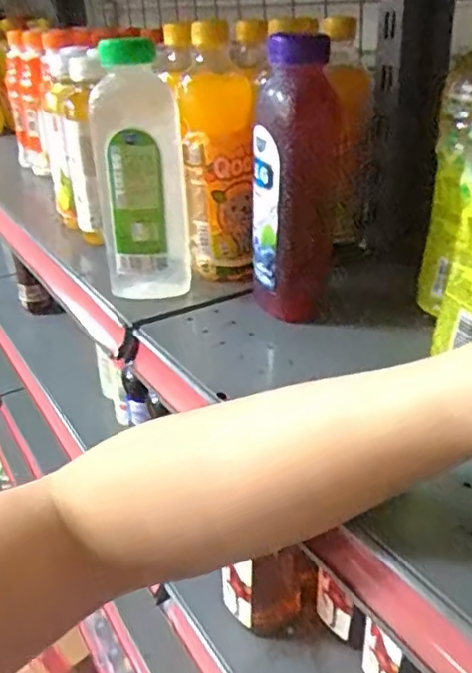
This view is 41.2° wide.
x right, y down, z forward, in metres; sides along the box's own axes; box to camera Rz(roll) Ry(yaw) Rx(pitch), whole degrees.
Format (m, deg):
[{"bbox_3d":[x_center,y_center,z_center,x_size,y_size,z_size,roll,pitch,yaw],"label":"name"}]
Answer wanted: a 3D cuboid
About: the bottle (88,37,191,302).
[{"bbox_3d":[-0.075,-0.121,0.501,0.067,0.202,0.056,-5,28,-8],"label":"bottle"}]

